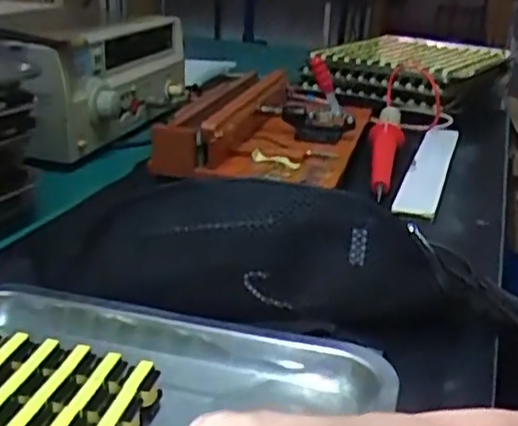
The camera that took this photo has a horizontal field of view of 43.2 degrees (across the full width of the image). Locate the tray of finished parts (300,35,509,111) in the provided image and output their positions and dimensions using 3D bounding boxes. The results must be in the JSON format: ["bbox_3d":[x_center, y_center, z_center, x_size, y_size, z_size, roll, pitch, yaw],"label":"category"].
[{"bbox_3d":[0.227,-0.231,1.037,0.227,0.062,0.307,17,26,29],"label":"tray of finished parts"}]

